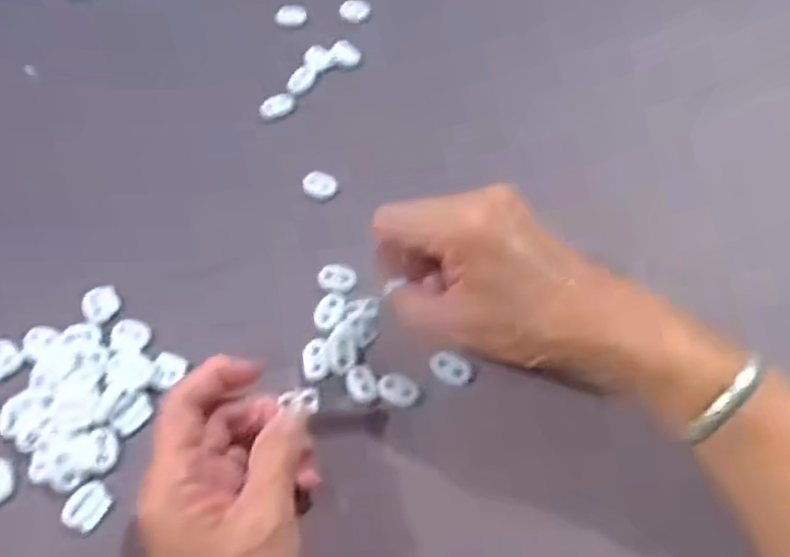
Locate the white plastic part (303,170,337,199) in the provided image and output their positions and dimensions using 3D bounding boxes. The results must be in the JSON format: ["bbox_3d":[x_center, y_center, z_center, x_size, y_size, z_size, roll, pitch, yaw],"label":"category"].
[{"bbox_3d":[-0.048,-0.060,0.404,0.023,0.005,0.017,37,70,20],"label":"white plastic part"}]

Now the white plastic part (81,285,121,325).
[{"bbox_3d":[-0.173,0.016,0.376,0.016,0.012,0.022,37,70,21],"label":"white plastic part"}]

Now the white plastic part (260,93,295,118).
[{"bbox_3d":[-0.082,-0.120,0.438,0.026,0.009,0.014,-32,64,-13],"label":"white plastic part"}]

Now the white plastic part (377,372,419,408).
[{"bbox_3d":[0.002,0.059,0.337,0.021,0.004,0.016,30,67,18],"label":"white plastic part"}]

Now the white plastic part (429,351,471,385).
[{"bbox_3d":[0.030,0.048,0.344,0.023,0.004,0.016,26,66,16],"label":"white plastic part"}]

